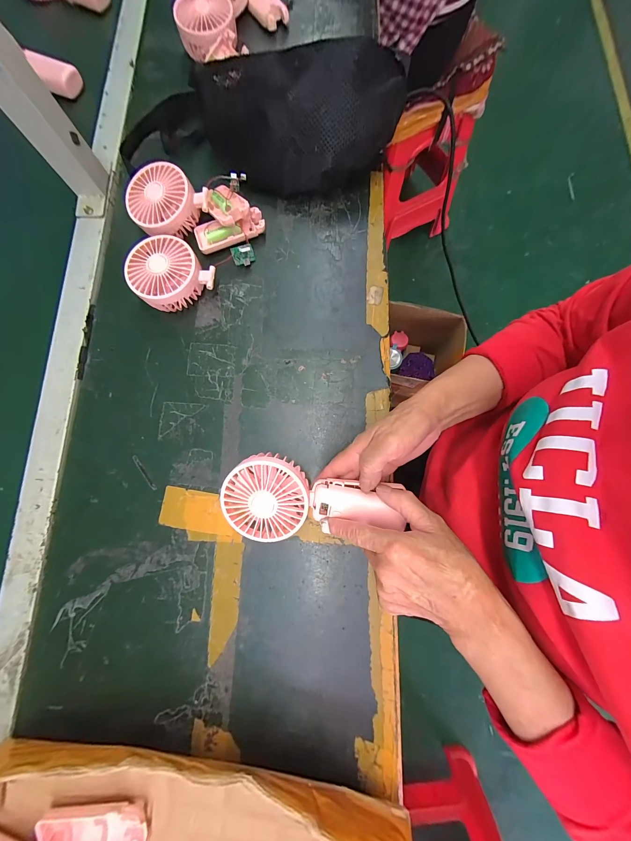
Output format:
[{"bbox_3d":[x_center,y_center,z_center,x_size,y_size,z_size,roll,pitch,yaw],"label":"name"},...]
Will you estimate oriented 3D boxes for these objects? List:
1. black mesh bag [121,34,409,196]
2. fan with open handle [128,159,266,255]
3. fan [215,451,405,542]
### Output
[{"bbox_3d":[-0.084,-0.393,0.365,0.379,0.104,0.124,10,80,3],"label":"black mesh bag"},{"bbox_3d":[-0.158,-0.283,0.375,0.176,0.045,0.095,9,80,-9],"label":"fan with open handle"},{"bbox_3d":[-0.011,0.079,0.295,0.162,0.040,0.087,4,99,1],"label":"fan"}]

